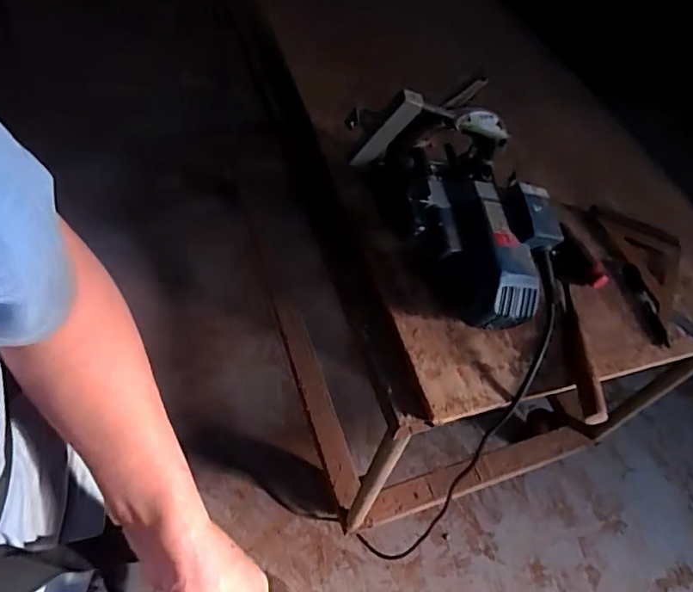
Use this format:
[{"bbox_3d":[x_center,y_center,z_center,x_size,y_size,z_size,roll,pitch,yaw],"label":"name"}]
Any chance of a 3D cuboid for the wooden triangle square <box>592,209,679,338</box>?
[{"bbox_3d":[0.459,-0.055,0.800,0.090,0.030,0.209,-9,57,-14],"label":"wooden triangle square"}]

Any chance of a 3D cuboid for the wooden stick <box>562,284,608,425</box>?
[{"bbox_3d":[0.302,0.066,0.696,0.021,0.032,0.209,7,54,-2],"label":"wooden stick"}]

